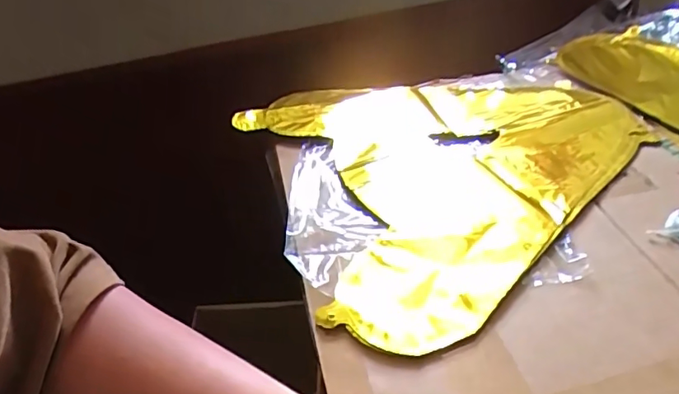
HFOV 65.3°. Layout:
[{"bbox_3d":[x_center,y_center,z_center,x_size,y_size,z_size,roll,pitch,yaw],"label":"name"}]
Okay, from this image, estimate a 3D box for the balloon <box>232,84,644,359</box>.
[{"bbox_3d":[0.078,-0.053,0.529,0.363,0.016,0.371,-27,41,-24],"label":"balloon"}]

